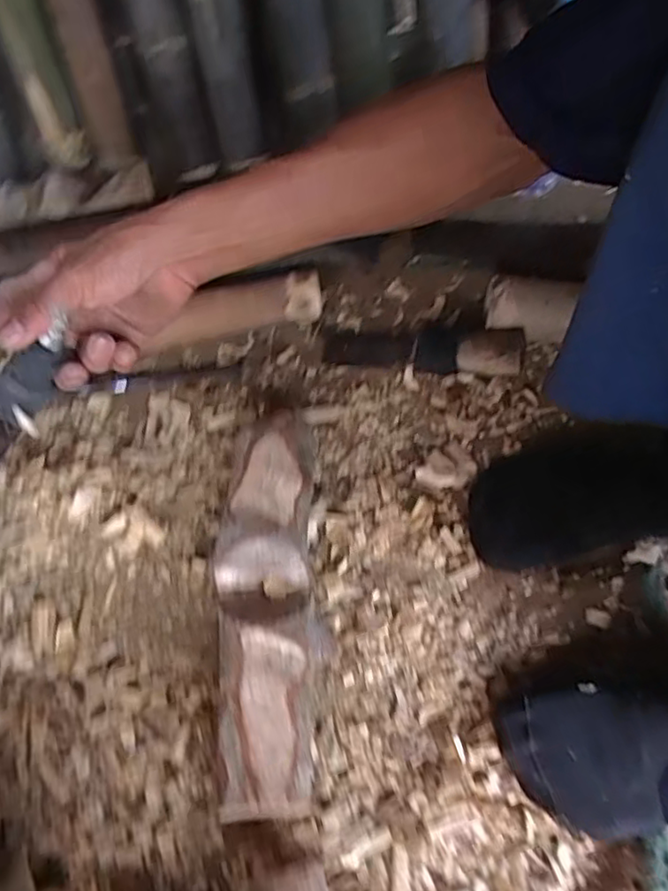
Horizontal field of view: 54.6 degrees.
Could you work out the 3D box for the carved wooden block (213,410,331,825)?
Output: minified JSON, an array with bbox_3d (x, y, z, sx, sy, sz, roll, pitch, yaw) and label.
[{"bbox_3d":[-0.053,0.123,0.563,0.096,0.067,0.307,-6,60,2],"label":"carved wooden block"}]

